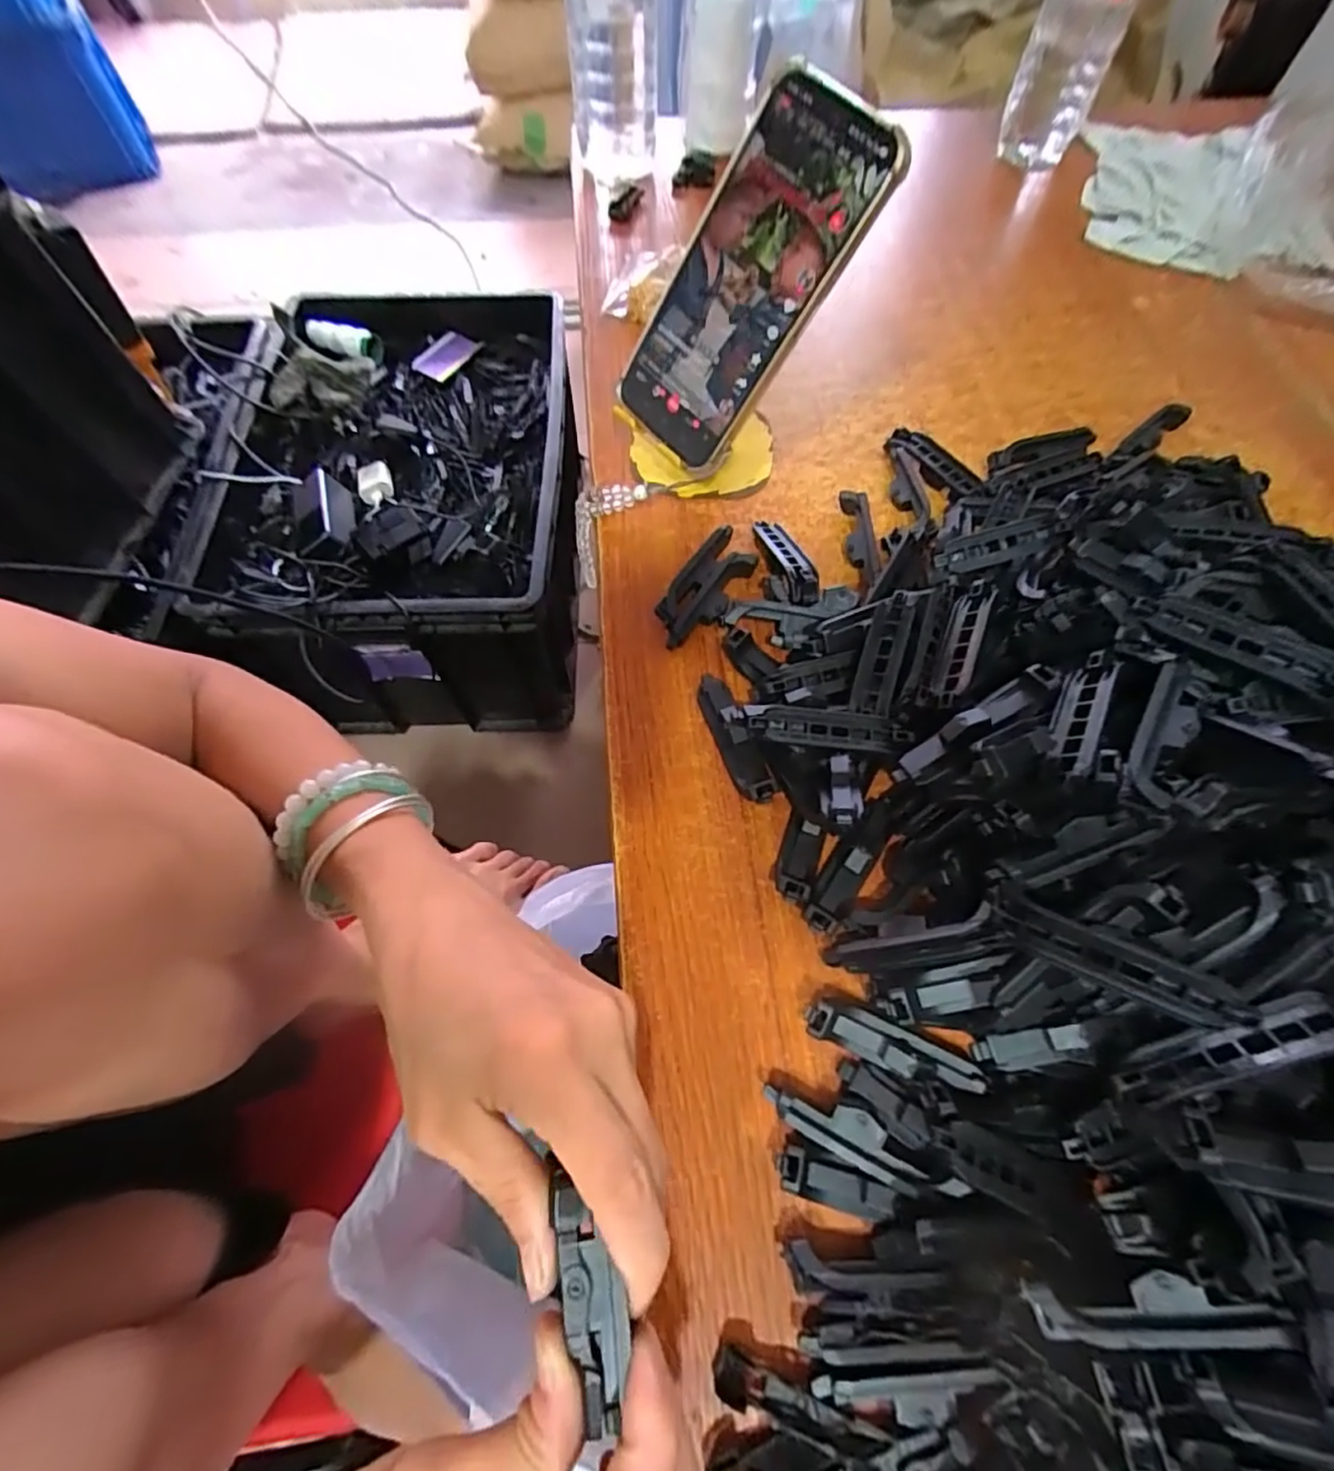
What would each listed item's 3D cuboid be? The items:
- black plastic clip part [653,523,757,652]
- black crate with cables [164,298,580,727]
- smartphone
[{"bbox_3d":[0.022,-0.081,0.364,0.033,0.018,0.081,31,67,14],"label":"black plastic clip part"},{"bbox_3d":[-0.353,-0.332,0.955,0.419,0.302,0.557,-1,64,0],"label":"black crate with cables"},{"bbox_3d":[0.039,-0.229,0.335,0.080,0.167,0.011,49,33,15],"label":"smartphone"}]

